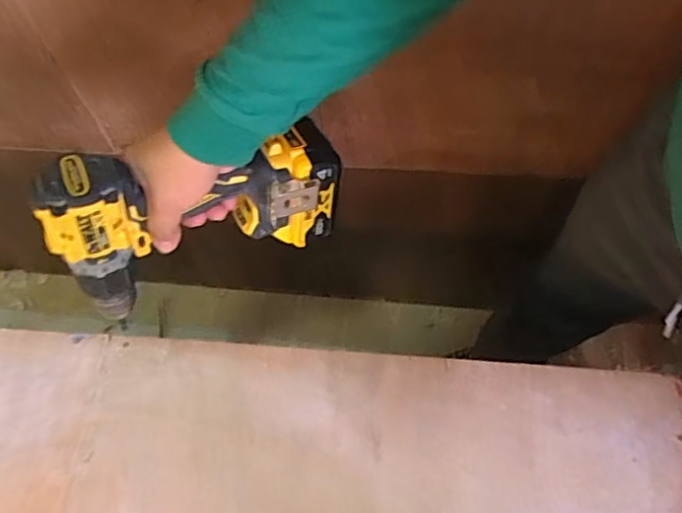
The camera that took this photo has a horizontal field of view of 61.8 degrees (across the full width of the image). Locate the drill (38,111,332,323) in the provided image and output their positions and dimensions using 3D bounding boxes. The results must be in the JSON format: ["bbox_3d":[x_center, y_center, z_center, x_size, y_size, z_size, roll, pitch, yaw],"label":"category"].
[{"bbox_3d":[-0.125,-0.042,0.510,0.247,0.139,0.071,-16,63,-15],"label":"drill"}]

